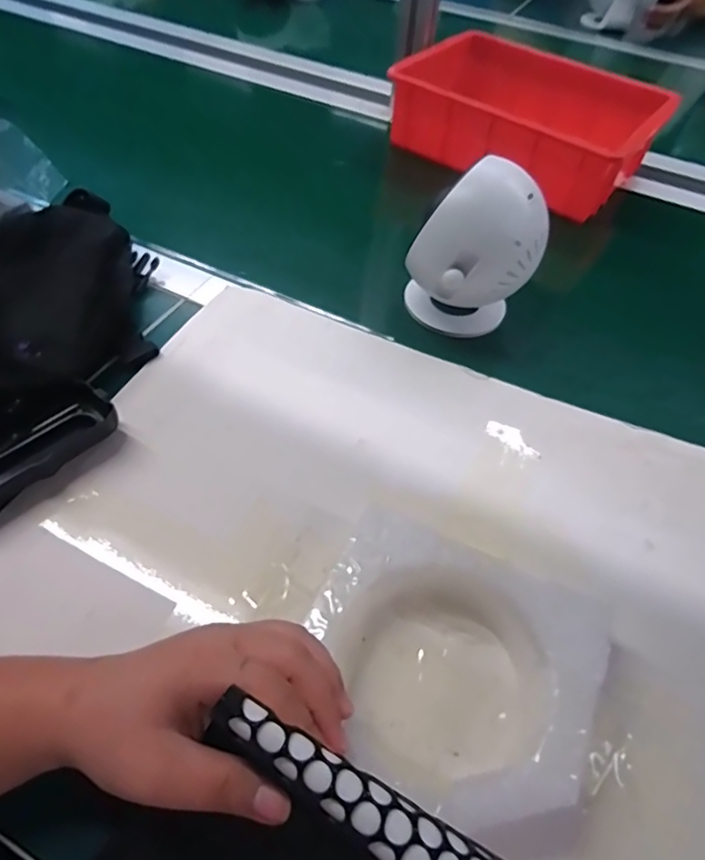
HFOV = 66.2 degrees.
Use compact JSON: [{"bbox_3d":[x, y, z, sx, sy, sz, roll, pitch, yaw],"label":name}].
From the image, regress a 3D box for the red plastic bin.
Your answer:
[{"bbox_3d":[0.201,-0.375,0.648,0.281,0.069,0.200,34,59,19],"label":"red plastic bin"}]

